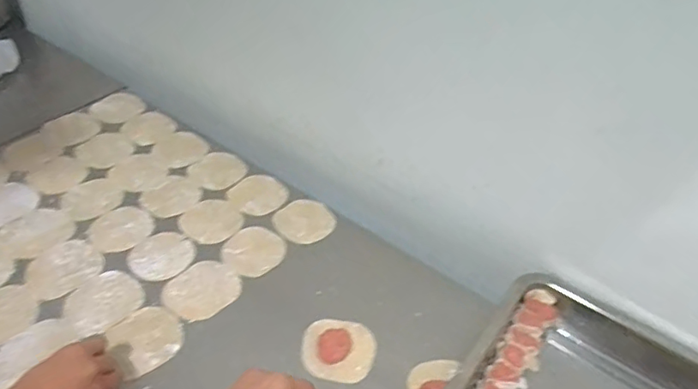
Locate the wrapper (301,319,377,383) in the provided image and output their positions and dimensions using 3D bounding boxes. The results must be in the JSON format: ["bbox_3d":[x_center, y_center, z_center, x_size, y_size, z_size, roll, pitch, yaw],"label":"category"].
[{"bbox_3d":[-0.011,0.170,0.618,0.081,0.013,0.071,7,42,1],"label":"wrapper"}]

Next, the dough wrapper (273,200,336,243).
[{"bbox_3d":[-0.061,0.037,0.758,0.073,0.004,0.075,2,52,-3],"label":"dough wrapper"}]

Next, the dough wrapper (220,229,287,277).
[{"bbox_3d":[-0.123,0.074,0.717,0.074,0.005,0.078,3,43,-3],"label":"dough wrapper"}]

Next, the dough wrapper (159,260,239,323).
[{"bbox_3d":[-0.178,0.115,0.667,0.073,0.004,0.088,36,50,29],"label":"dough wrapper"}]

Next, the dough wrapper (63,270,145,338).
[{"bbox_3d":[-0.288,0.127,0.649,0.083,0.006,0.073,-28,52,-31],"label":"dough wrapper"}]

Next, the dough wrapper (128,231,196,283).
[{"bbox_3d":[-0.237,0.077,0.698,0.077,0.004,0.072,3,43,-3],"label":"dough wrapper"}]

